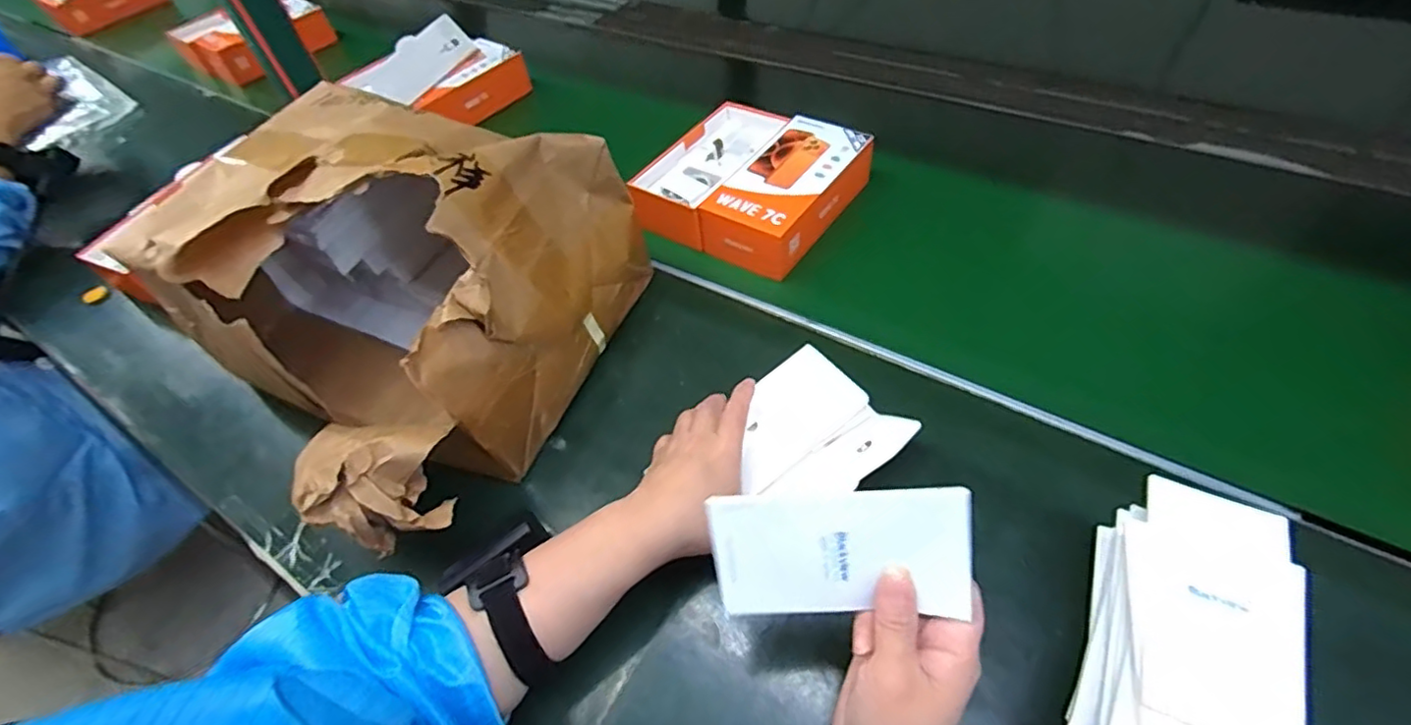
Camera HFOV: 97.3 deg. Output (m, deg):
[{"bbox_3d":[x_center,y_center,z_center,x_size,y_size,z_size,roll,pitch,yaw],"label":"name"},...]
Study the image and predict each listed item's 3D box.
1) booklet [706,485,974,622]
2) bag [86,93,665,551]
[{"bbox_3d":[0.065,0.092,0.302,0.120,0.064,0.006,-5,13,10],"label":"booklet"},{"bbox_3d":[-0.267,-0.065,0.515,0.354,0.207,0.322,20,53,23],"label":"bag"}]

